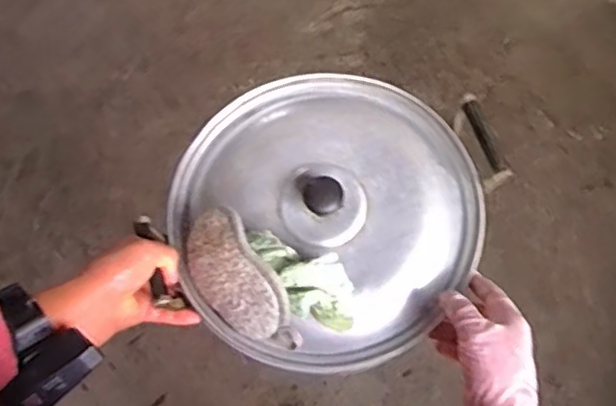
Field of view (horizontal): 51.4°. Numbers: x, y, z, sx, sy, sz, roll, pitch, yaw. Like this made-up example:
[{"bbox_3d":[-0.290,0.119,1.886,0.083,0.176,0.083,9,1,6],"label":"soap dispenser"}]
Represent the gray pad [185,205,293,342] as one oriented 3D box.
[{"bbox_3d":[-0.067,0.064,0.560,0.120,0.077,0.023,44,30,18],"label":"gray pad"}]

